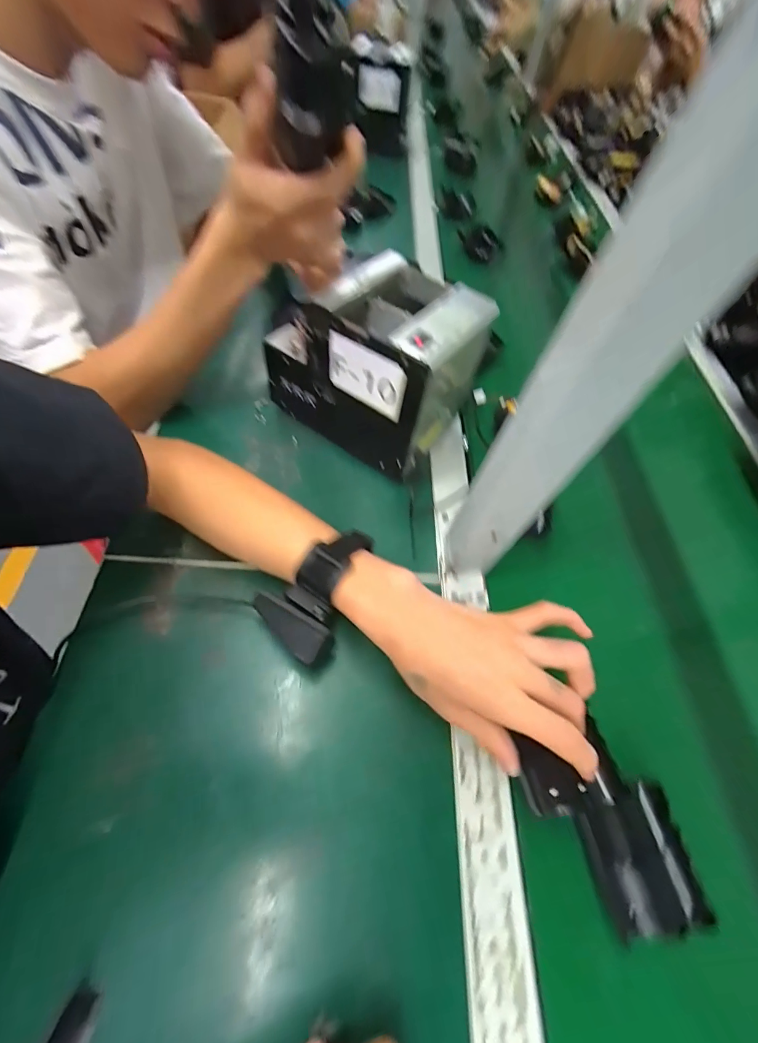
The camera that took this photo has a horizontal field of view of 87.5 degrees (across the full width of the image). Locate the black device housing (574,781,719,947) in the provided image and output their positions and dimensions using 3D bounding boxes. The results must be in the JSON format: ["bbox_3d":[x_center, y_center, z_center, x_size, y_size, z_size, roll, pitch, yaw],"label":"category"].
[{"bbox_3d":[0.178,0.230,0.269,0.064,0.012,0.078,-5,59,-11],"label":"black device housing"}]

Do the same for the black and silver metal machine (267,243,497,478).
[{"bbox_3d":[-0.006,-0.167,0.411,0.184,0.150,0.133,33,60,12],"label":"black and silver metal machine"}]

